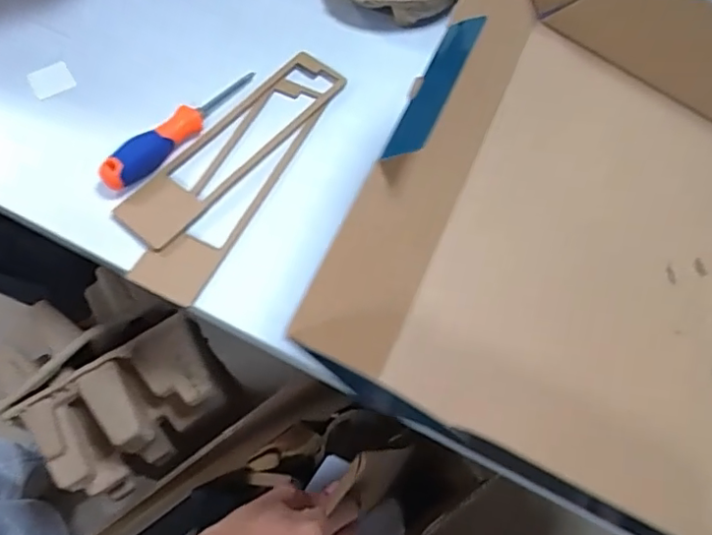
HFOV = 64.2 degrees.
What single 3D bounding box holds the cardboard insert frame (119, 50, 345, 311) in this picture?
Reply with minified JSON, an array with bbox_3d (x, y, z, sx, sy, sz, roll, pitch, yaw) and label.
[{"bbox_3d":[-0.124,-0.104,0.546,0.107,0.017,0.286,26,67,11],"label":"cardboard insert frame"}]

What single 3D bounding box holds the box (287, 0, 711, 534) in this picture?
[{"bbox_3d":[0.159,-0.029,0.369,0.306,0.100,0.343,29,71,-12],"label":"box"}]

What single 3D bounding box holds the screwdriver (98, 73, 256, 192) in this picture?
[{"bbox_3d":[-0.169,-0.140,0.541,0.030,0.031,0.180,34,69,14],"label":"screwdriver"}]

